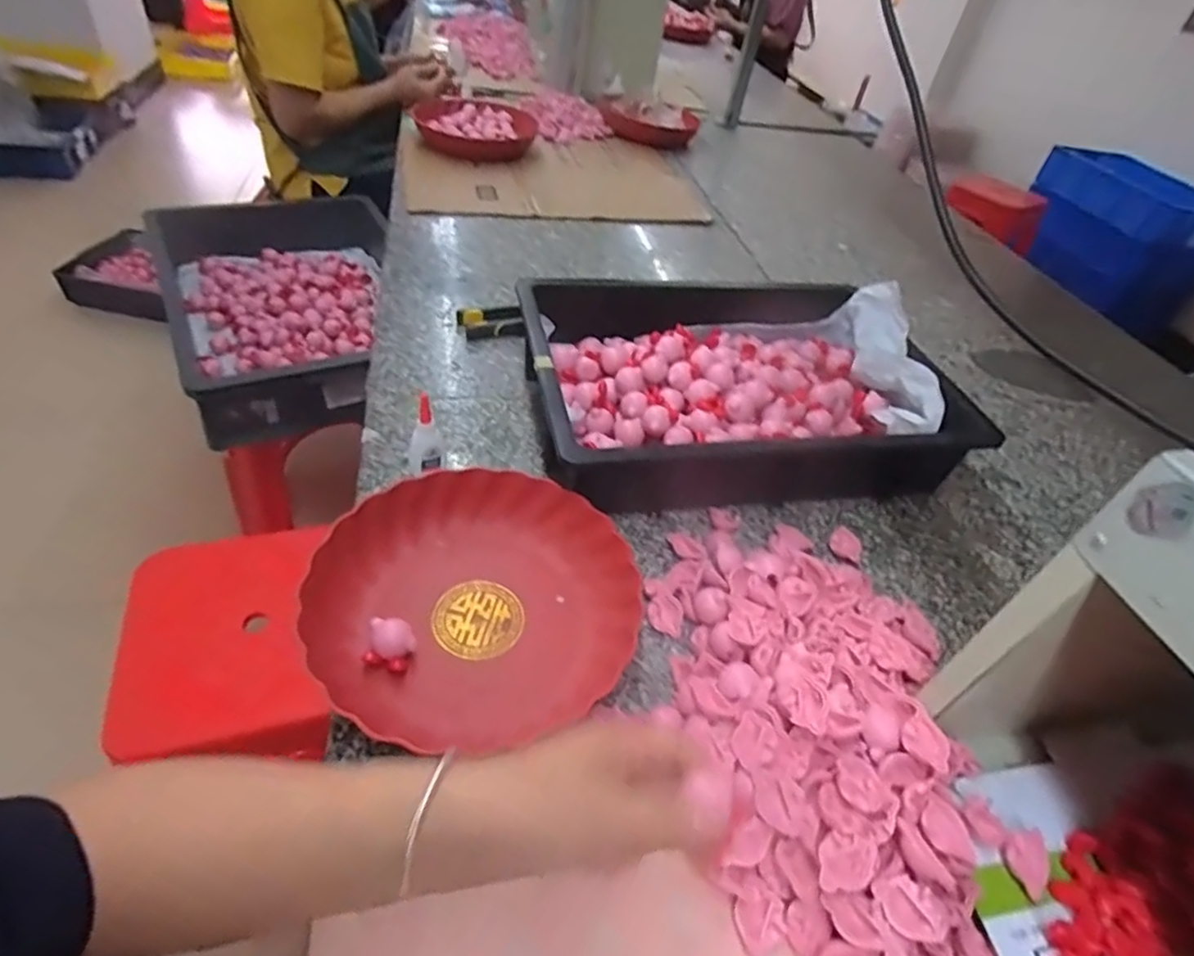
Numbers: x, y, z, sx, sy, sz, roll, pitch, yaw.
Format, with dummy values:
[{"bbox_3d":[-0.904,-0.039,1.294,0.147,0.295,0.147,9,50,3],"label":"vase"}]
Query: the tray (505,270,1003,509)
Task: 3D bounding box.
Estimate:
[{"bbox_3d":[0.145,-0.107,0.705,0.438,0.119,0.309,-5,45,-12],"label":"tray"}]

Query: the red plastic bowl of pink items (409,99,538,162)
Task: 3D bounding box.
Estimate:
[{"bbox_3d":[-0.236,-0.696,1.276,0.237,0.058,0.246,3,43,-3],"label":"red plastic bowl of pink items"}]

